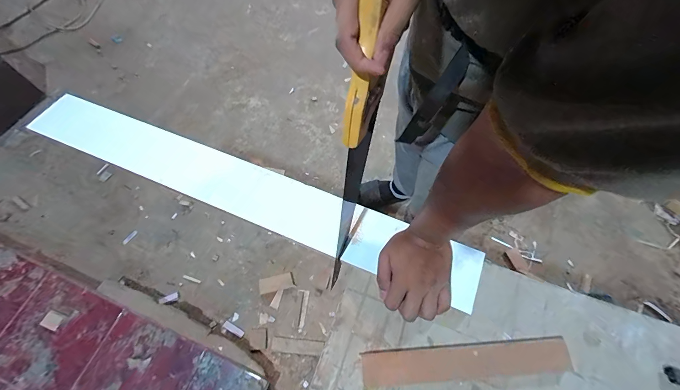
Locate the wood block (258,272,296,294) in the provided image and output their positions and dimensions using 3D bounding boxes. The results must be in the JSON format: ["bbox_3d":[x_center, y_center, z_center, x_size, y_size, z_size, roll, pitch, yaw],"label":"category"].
[{"bbox_3d":[-0.234,0.324,1.129,0.123,0.016,0.054,-13,68,-8],"label":"wood block"}]

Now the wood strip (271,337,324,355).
[{"bbox_3d":[-0.146,0.518,1.050,0.172,0.006,0.041,6,67,0],"label":"wood strip"}]

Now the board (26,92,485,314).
[{"bbox_3d":[-0.179,-0.015,0.521,0.824,0.015,0.097,21,67,10],"label":"board"}]

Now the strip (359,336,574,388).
[{"bbox_3d":[0.172,0.230,0.417,0.281,0.010,0.044,-3,67,-4],"label":"strip"}]

